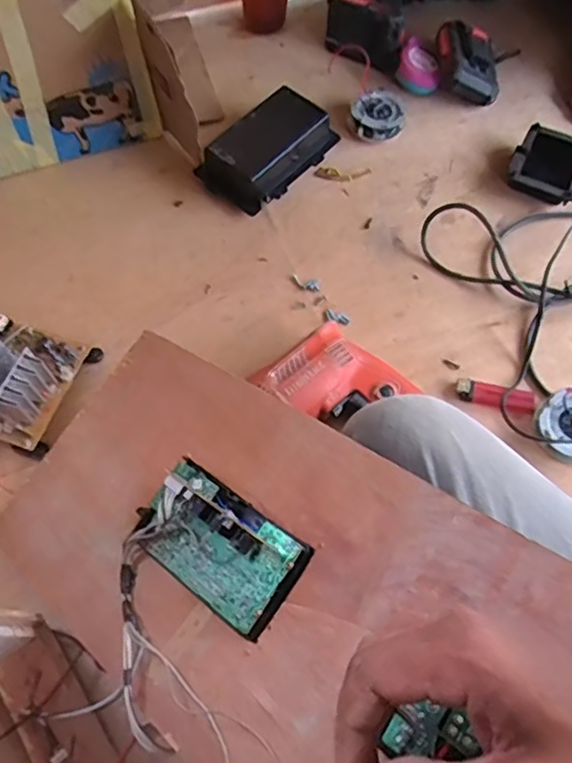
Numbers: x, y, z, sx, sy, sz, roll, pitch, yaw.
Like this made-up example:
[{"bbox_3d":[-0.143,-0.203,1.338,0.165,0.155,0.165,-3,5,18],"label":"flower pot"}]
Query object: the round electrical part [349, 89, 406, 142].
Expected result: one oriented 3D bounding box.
[{"bbox_3d":[0.121,-0.346,0.779,0.071,0.028,0.060,-37,71,-14],"label":"round electrical part"}]

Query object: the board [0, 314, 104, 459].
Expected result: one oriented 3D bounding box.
[{"bbox_3d":[-0.300,-0.018,0.608,0.162,0.080,0.133,20,68,9],"label":"board"}]

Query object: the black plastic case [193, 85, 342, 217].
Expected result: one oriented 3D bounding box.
[{"bbox_3d":[-0.020,-0.288,0.739,0.093,0.053,0.168,39,72,15],"label":"black plastic case"}]

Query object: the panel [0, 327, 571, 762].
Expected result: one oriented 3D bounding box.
[{"bbox_3d":[0.017,0.159,0.418,0.600,0.019,0.247,29,77,33],"label":"panel"}]

